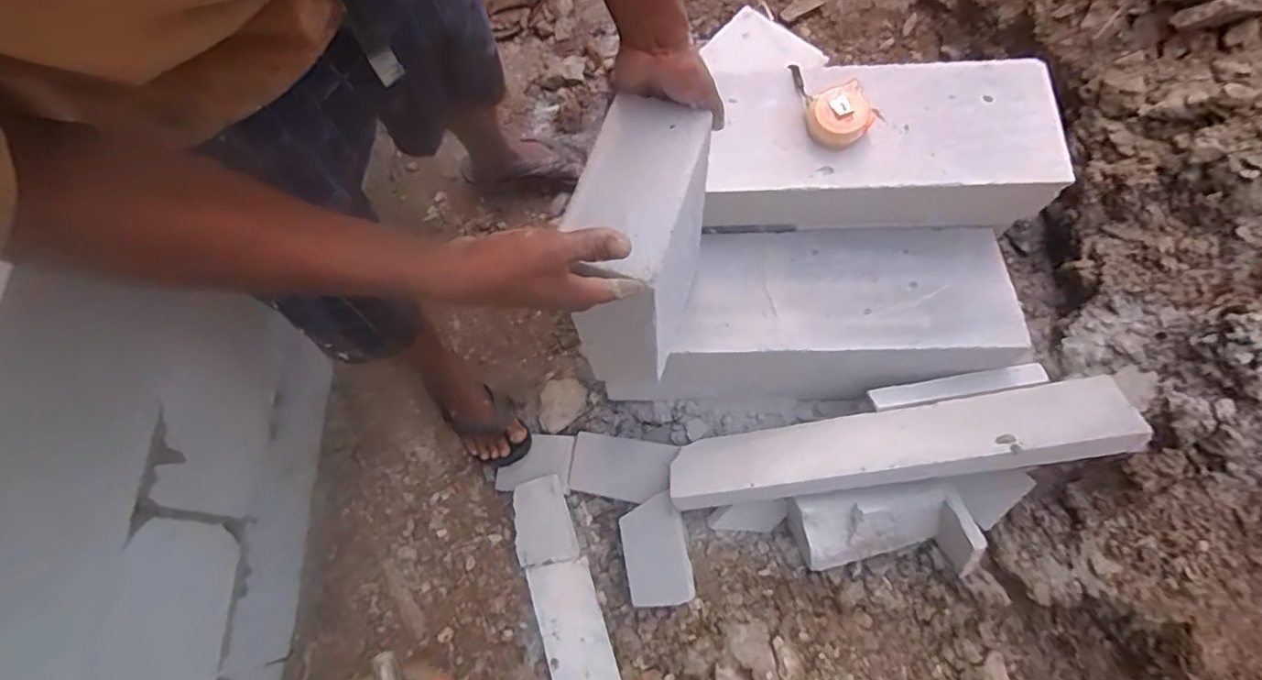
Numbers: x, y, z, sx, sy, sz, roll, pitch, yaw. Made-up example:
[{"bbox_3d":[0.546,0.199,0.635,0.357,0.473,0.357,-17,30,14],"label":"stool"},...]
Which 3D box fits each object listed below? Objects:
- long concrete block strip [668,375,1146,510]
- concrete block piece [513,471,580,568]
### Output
[{"bbox_3d":[0.350,0.151,0.838,0.594,0.039,0.112,-12,40,16],"label":"long concrete block strip"},{"bbox_3d":[-0.157,0.313,1.013,0.104,0.030,0.144,-15,90,-3],"label":"concrete block piece"}]

